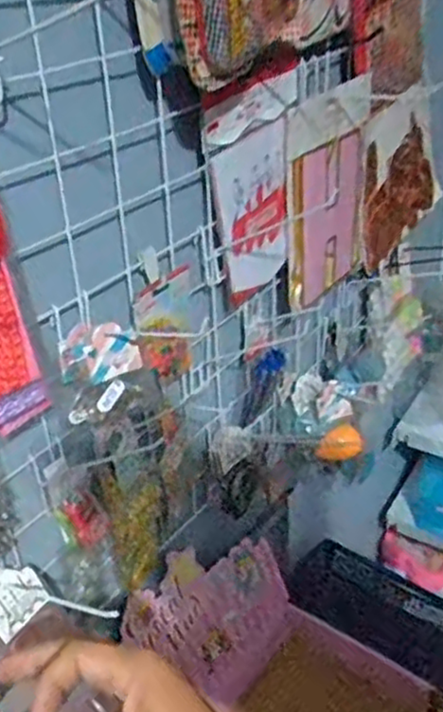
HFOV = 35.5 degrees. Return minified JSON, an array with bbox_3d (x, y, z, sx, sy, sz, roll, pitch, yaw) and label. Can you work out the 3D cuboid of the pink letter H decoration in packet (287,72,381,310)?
[{"bbox_3d":[0.126,-0.176,0.754,0.023,0.226,0.159,21,42,33],"label":"pink letter H decoration in packet"}]

